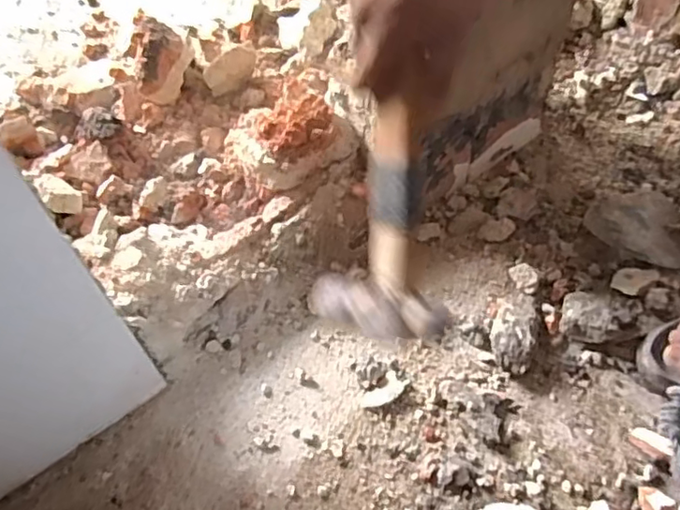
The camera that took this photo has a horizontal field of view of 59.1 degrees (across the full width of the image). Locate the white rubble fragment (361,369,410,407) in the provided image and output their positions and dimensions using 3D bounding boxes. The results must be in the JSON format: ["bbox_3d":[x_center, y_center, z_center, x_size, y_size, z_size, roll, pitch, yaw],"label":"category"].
[{"bbox_3d":[0.043,0.129,0.571,0.024,0.009,0.048,38,66,25],"label":"white rubble fragment"}]

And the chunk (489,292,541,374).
[{"bbox_3d":[0.174,0.072,0.591,0.043,0.025,0.093,18,59,15],"label":"chunk"}]

